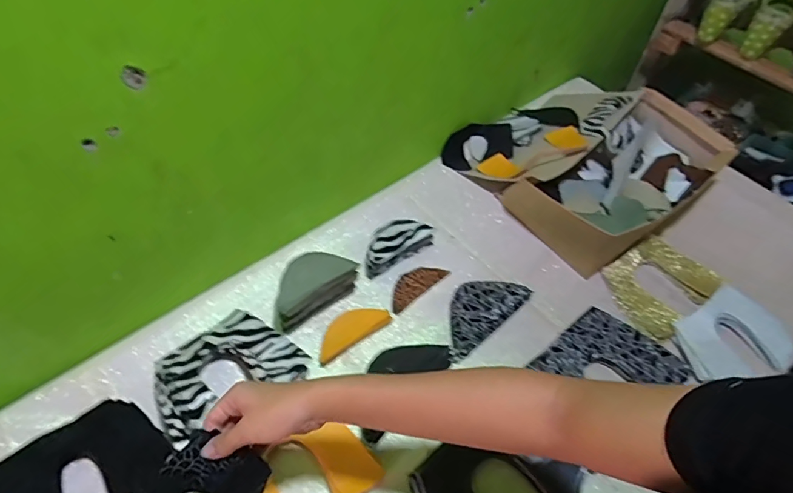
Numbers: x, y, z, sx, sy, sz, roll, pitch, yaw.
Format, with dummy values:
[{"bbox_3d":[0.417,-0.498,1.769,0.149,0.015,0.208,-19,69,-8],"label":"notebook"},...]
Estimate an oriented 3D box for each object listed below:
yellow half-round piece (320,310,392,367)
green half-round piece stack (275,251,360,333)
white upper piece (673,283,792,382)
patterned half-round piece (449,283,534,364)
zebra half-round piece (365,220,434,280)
[{"bbox_3d":[-0.061,0.110,0.643,0.105,0.012,0.042,-26,58,-22],"label":"yellow half-round piece"},{"bbox_3d":[-0.116,0.055,0.655,0.125,0.070,0.058,-29,59,-23],"label":"green half-round piece stack"},{"bbox_3d":[0.455,0.132,0.648,0.157,0.030,0.119,-25,57,-21],"label":"white upper piece"},{"bbox_3d":[0.113,0.091,0.674,0.153,0.023,0.074,-35,62,-27],"label":"patterned half-round piece"},{"bbox_3d":[-0.001,-0.005,0.722,0.121,0.045,0.053,-33,61,-26],"label":"zebra half-round piece"}]

